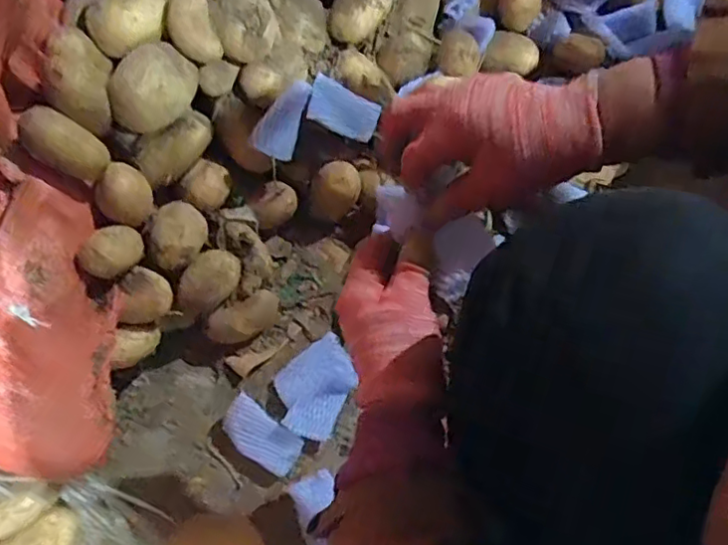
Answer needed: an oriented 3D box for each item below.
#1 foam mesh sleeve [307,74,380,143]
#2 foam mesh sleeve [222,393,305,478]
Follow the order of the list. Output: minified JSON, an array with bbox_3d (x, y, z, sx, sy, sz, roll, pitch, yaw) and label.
[{"bbox_3d":[-0.025,-0.198,0.745,0.087,0.015,0.053,20,99,-23],"label":"foam mesh sleeve"},{"bbox_3d":[-0.115,0.183,0.680,0.094,0.015,0.049,34,71,13],"label":"foam mesh sleeve"}]

